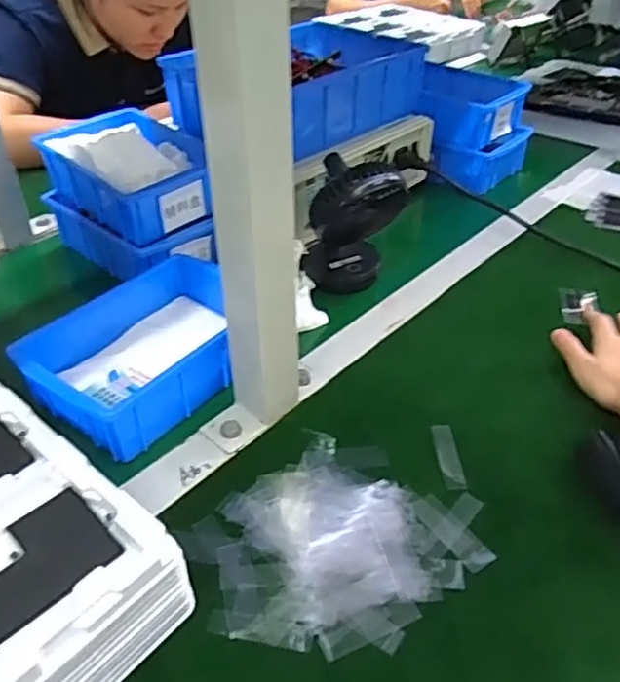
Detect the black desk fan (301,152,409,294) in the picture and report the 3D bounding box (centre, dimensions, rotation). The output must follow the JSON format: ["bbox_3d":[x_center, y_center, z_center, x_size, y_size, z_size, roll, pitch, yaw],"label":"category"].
[{"bbox_3d":[0.046,-0.119,0.651,0.087,0.145,0.065,-13,40,-16],"label":"black desk fan"}]

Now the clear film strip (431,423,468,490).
[{"bbox_3d":[0.107,0.089,0.482,0.016,0.004,0.064,-1,38,-1],"label":"clear film strip"}]

